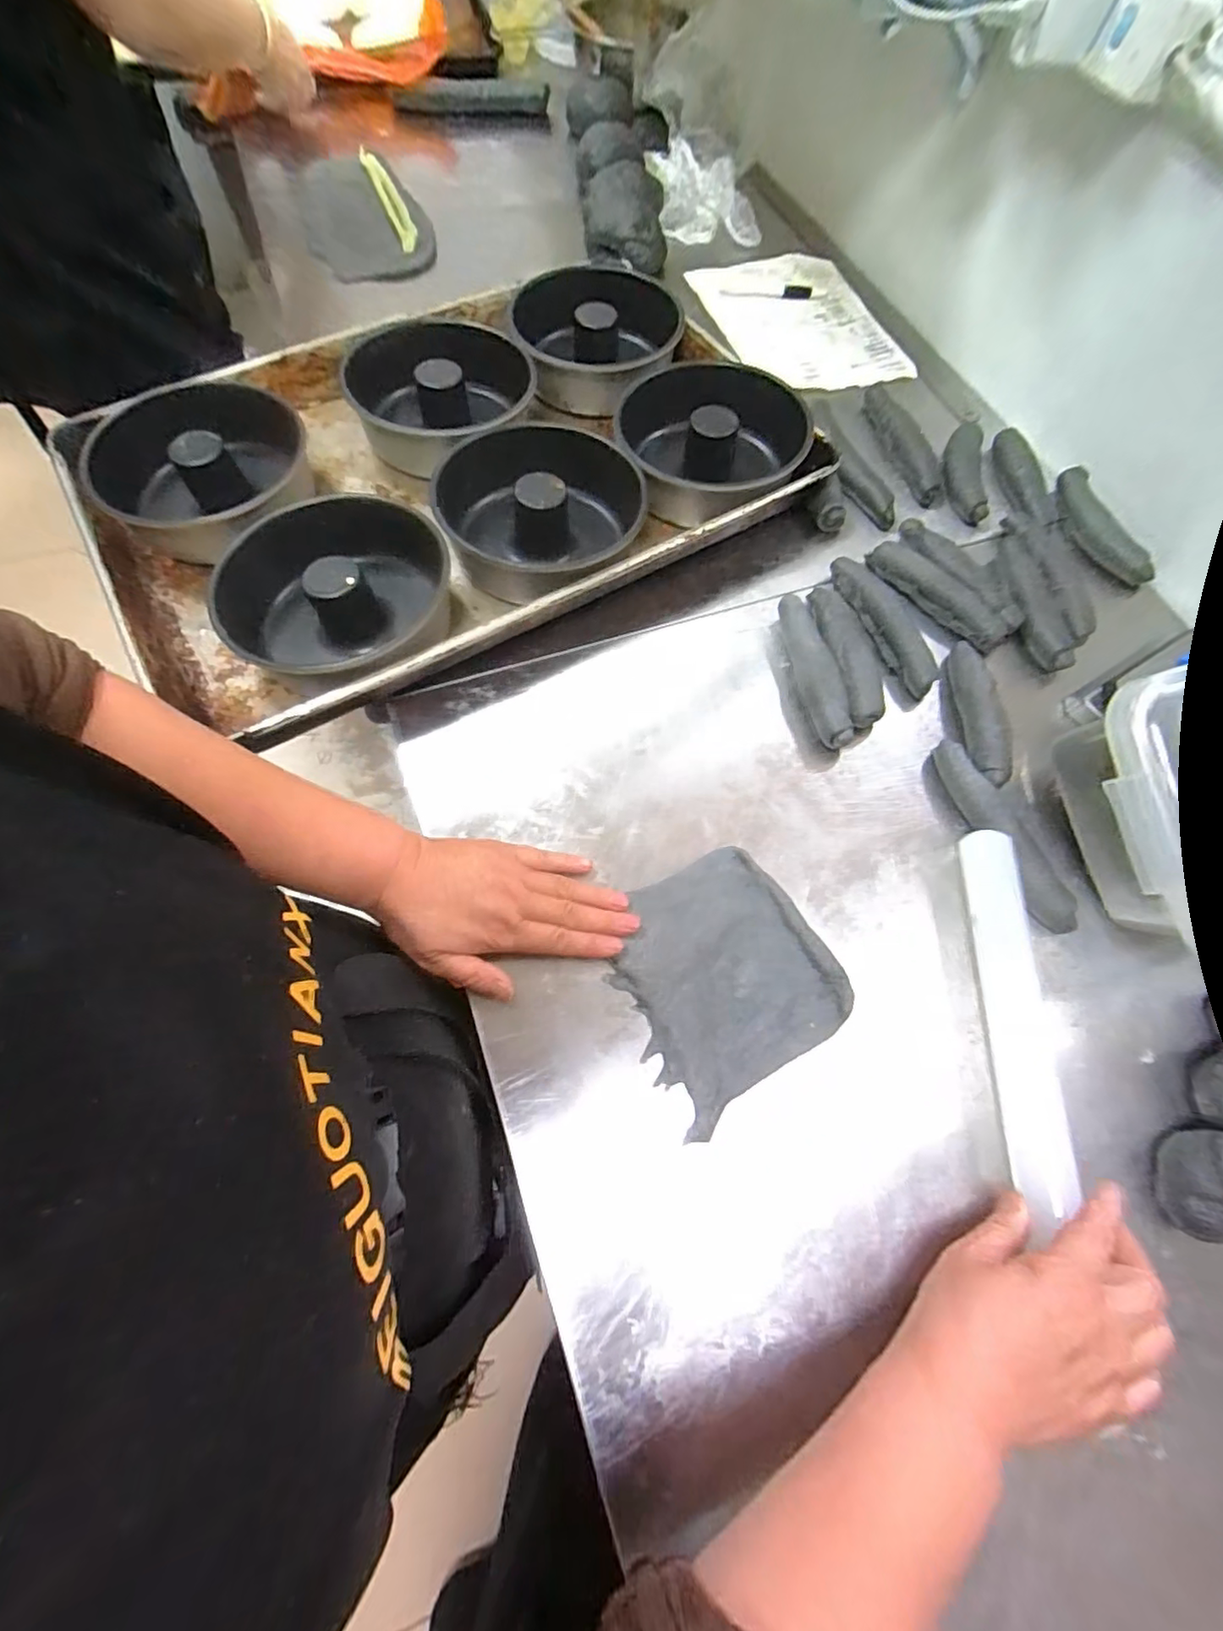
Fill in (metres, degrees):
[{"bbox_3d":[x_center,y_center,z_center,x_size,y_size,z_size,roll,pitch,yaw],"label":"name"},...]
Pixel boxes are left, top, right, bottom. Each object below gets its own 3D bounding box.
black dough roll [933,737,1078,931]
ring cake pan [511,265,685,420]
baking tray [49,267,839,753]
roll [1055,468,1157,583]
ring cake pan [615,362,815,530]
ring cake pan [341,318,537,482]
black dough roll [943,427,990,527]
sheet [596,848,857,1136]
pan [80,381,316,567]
[{"bbox_3d":[0.286,0.011,0.428,0.035,0.026,0.151,-18,69,-10],"label":"black dough roll"},{"bbox_3d":[-0.016,-0.492,0.614,0.165,0.056,0.176,-5,67,-5],"label":"ring cake pan"},{"bbox_3d":[-0.135,-0.324,0.537,0.606,0.059,0.399,-30,71,-14],"label":"baking tray"},{"bbox_3d":[0.465,-0.276,0.569,0.035,0.036,0.135,-16,69,-9],"label":"roll"},{"bbox_3d":[0.095,-0.334,0.550,0.167,0.067,0.184,3,67,-1],"label":"ring cake pan"},{"bbox_3d":[-0.161,-0.399,0.570,0.169,0.056,0.172,-5,67,-4],"label":"ring cake pan"},{"bbox_3d":[0.356,-0.343,0.595,0.030,0.024,0.128,9,67,1],"label":"black dough roll"},{"bbox_3d":[0.073,0.104,0.394,0.134,0.006,0.140,-28,71,-13],"label":"sheet"},{"bbox_3d":[-0.357,-0.299,0.518,0.182,0.052,0.178,-23,70,-11],"label":"pan"}]

